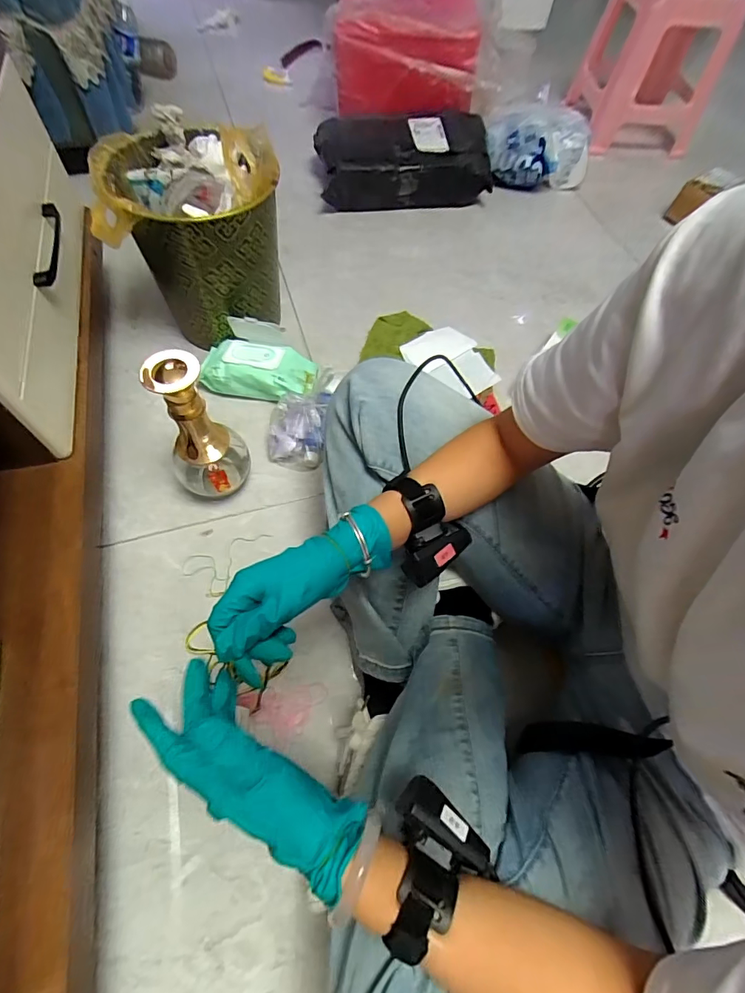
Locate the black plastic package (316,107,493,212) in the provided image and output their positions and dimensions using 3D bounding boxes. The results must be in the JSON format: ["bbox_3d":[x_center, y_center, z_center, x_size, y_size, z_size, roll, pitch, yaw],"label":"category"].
[{"bbox_3d":[0.072,-0.793,1.051,0.396,0.116,0.232,-5,62,-7],"label":"black plastic package"}]

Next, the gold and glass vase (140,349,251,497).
[{"bbox_3d":[-0.221,-0.075,0.580,0.097,0.237,0.083,-20,65,-14],"label":"gold and glass vase"}]

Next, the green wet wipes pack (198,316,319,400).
[{"bbox_3d":[-0.191,-0.229,0.743,0.187,0.099,0.105,10,61,2],"label":"green wet wipes pack"}]

